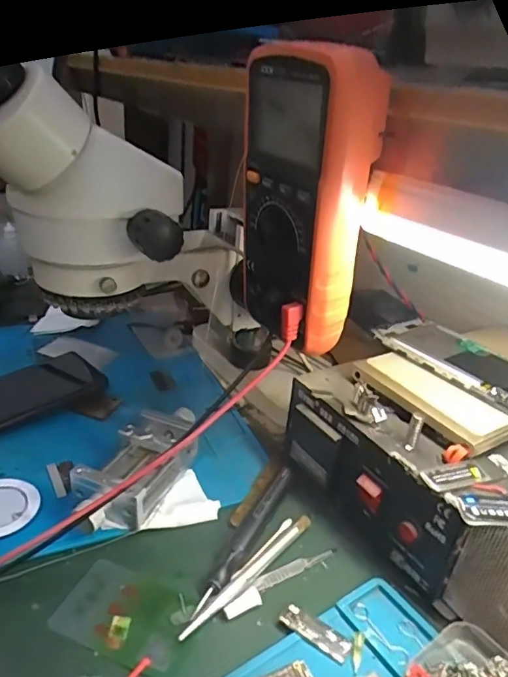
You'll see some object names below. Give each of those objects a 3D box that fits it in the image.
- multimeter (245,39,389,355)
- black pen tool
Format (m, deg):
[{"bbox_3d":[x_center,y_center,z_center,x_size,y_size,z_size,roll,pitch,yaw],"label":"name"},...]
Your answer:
[{"bbox_3d":[0.030,-0.083,0.324,0.052,0.167,0.082,-8,29,-24],"label":"multimeter"},{"bbox_3d":[-0.005,0.137,0.365,0.012,0.019,0.133,16,28,21],"label":"black pen tool"}]

